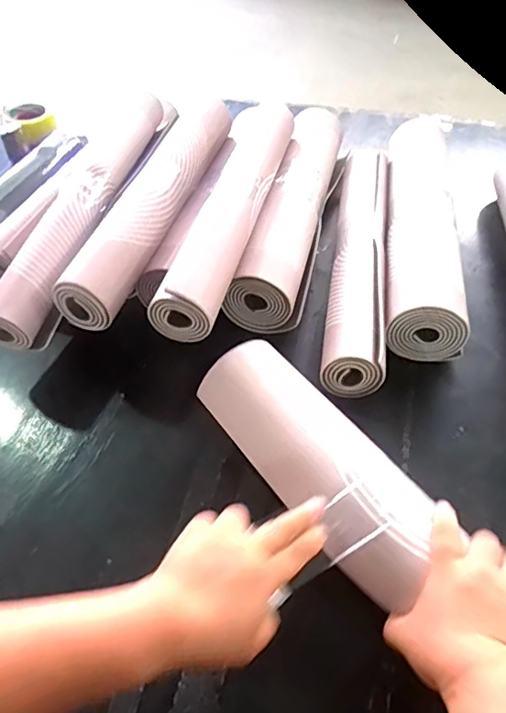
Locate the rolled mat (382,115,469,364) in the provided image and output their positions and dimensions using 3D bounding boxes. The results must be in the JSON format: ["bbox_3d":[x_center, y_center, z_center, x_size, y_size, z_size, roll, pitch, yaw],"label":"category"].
[{"bbox_3d":[0.266,-0.220,0.830,0.112,0.087,0.545,9,51,7],"label":"rolled mat"}]

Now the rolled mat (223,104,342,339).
[{"bbox_3d":[0.075,-0.244,0.831,0.086,0.086,0.489,11,51,9],"label":"rolled mat"}]

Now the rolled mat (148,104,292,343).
[{"bbox_3d":[-0.023,-0.232,0.744,0.083,0.059,0.514,10,51,8],"label":"rolled mat"}]

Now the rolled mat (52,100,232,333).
[{"bbox_3d":[-0.140,-0.244,0.766,0.085,0.070,0.501,14,52,12],"label":"rolled mat"}]

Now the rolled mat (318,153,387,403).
[{"bbox_3d":[0.163,-0.155,0.789,0.078,0.081,0.506,7,50,6],"label":"rolled mat"}]

